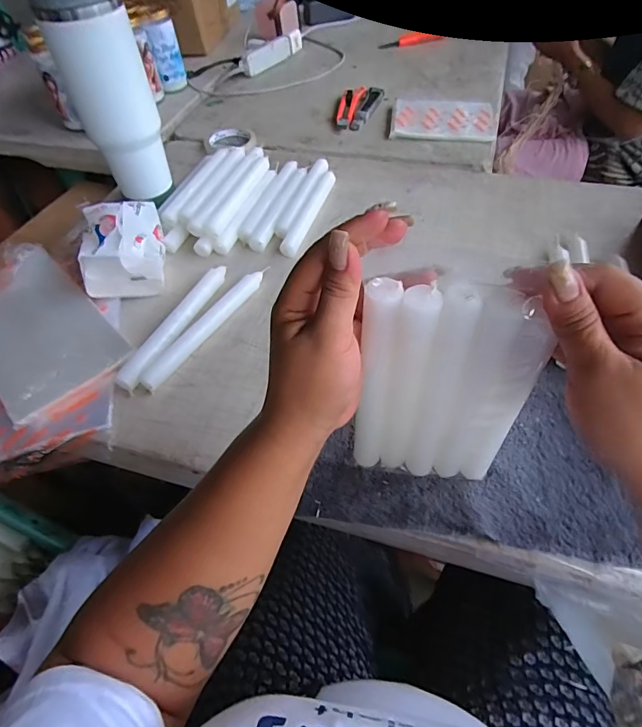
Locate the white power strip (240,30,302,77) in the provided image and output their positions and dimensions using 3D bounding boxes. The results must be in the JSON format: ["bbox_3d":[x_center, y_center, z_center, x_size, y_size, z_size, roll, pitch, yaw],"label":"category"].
[{"bbox_3d":[-0.105,-0.701,1.009,0.030,0.042,0.185,34,62,26],"label":"white power strip"}]

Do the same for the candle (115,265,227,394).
[{"bbox_3d":[-0.163,-0.047,0.512,0.024,0.018,0.193,18,56,17],"label":"candle"}]

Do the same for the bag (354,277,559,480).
[{"bbox_3d":[0.082,0.024,0.315,0.107,0.188,0.024,7,53,10],"label":"bag"}]

